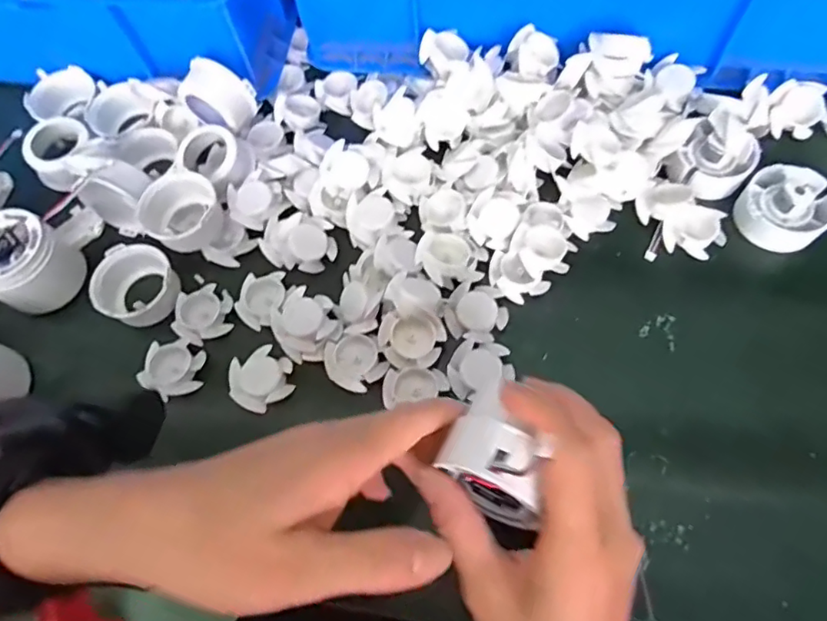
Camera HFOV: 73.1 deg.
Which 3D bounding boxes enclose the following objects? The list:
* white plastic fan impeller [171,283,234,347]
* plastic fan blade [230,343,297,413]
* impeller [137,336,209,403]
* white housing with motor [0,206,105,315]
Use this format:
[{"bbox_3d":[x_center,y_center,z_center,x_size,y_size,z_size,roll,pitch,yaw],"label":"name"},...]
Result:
[{"bbox_3d":[-0.145,0.003,0.385,0.041,0.012,0.038,-2,68,4],"label":"white plastic fan impeller"},{"bbox_3d":[-0.098,0.043,0.356,0.039,0.013,0.040,-2,68,4],"label":"plastic fan blade"},{"bbox_3d":[-0.158,0.039,0.369,0.039,0.011,0.038,26,72,14],"label":"impeller"},{"bbox_3d":[-0.261,-0.043,0.385,0.052,0.046,0.084,24,71,13],"label":"white housing with motor"}]

